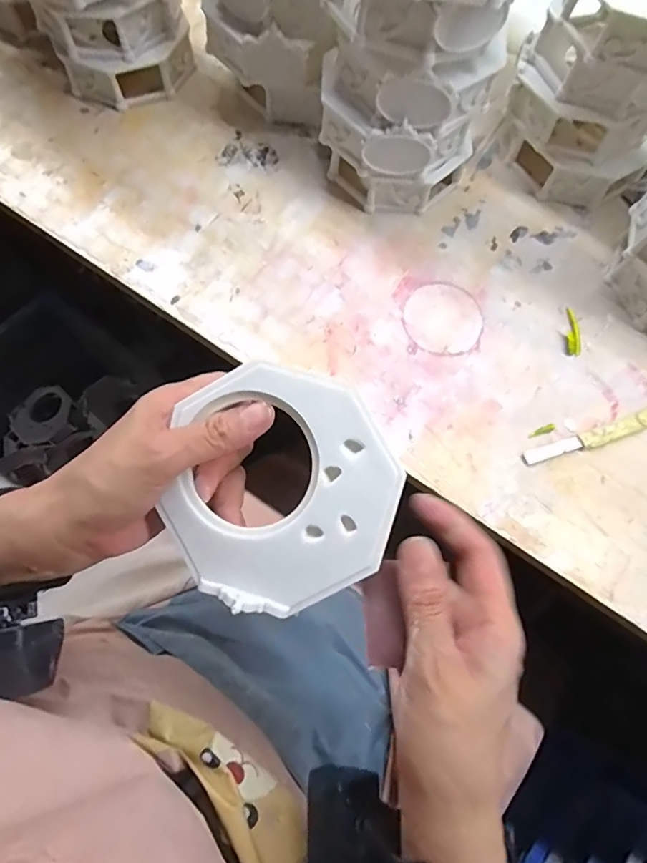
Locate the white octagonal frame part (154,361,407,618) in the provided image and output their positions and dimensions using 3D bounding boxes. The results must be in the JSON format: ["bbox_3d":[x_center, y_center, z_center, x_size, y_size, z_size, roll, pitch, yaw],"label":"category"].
[{"bbox_3d":[-0.021,0.030,0.239,0.109,0.007,0.113,18,92,5],"label":"white octagonal frame part"}]

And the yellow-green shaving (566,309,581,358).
[{"bbox_3d":[0.196,-0.079,0.388,0.010,0.004,0.040,4,71,-1],"label":"yellow-green shaving"}]

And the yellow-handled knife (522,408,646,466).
[{"bbox_3d":[0.210,0.000,0.362,0.134,0.008,0.015,-19,73,-9],"label":"yellow-handled knife"}]

